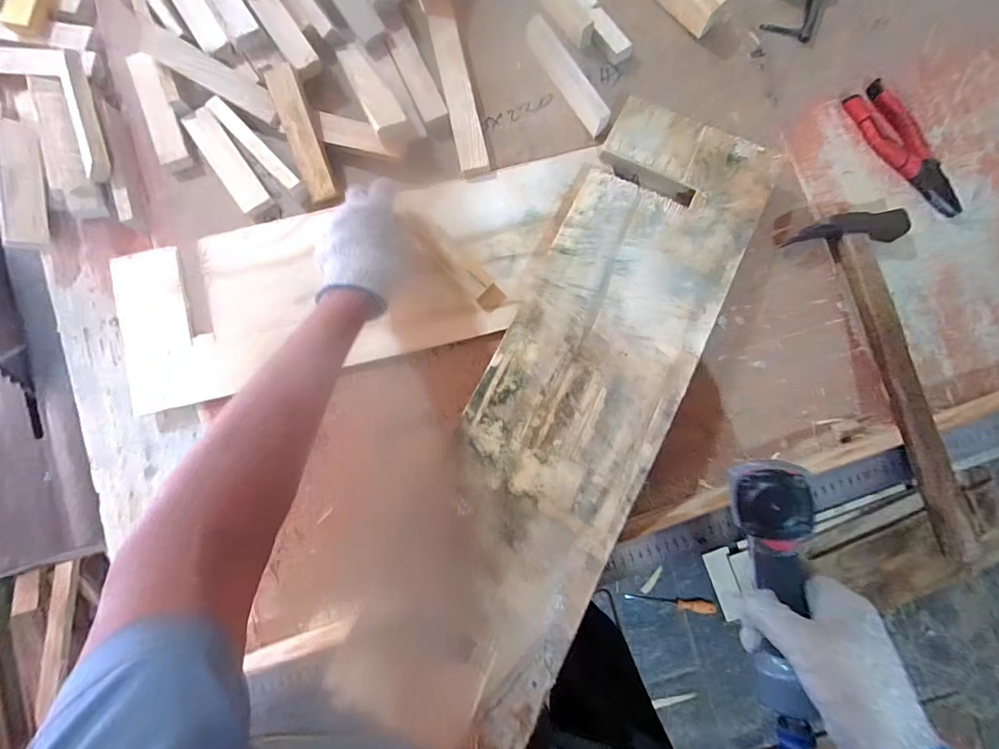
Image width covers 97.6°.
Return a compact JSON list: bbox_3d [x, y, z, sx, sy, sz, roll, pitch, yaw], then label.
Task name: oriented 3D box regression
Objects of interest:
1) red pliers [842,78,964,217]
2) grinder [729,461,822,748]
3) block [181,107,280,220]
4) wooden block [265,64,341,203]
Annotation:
[{"bbox_3d":[0.512,-0.281,0.553,0.049,0.026,0.193,-30,84,-3],"label":"red pliers"},{"bbox_3d":[0.224,0.204,0.353,0.052,0.050,0.268,-6,92,0],"label":"grinder"},{"bbox_3d":[-0.334,-0.260,0.548,0.038,0.027,0.153,-36,84,-3],"label":"block"},{"bbox_3d":[-0.240,-0.289,0.530,0.038,0.015,0.157,-18,98,-1],"label":"wooden block"}]

